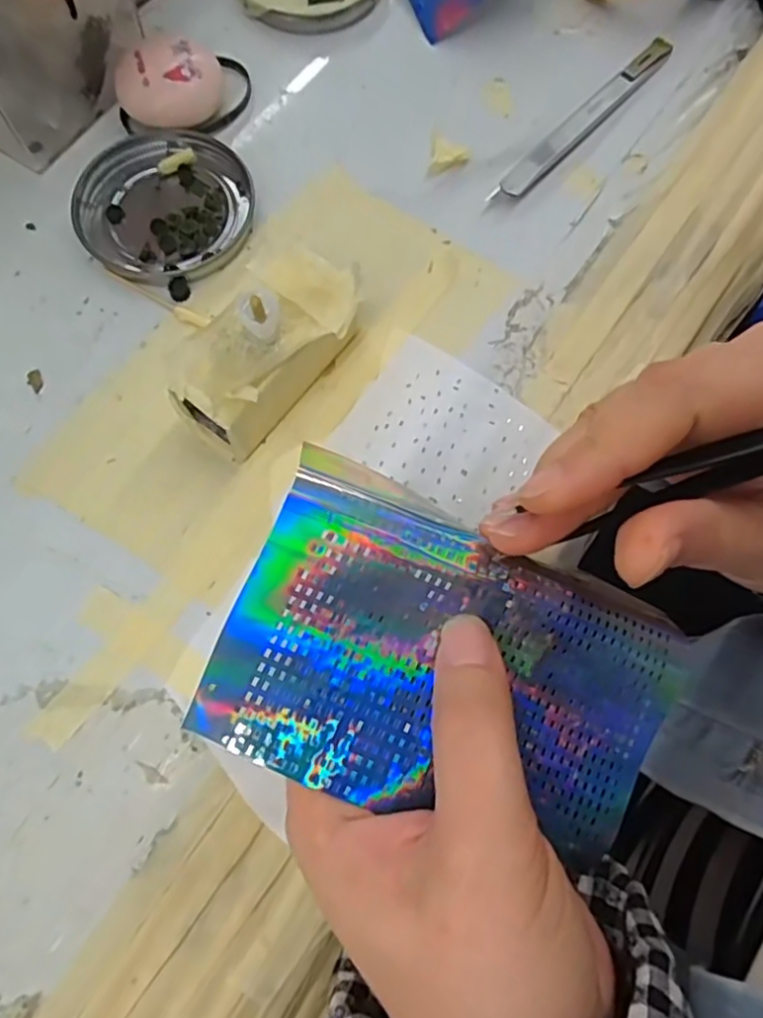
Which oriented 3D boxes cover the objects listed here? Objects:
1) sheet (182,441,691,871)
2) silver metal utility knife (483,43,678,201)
[{"bbox_3d":[0.020,0.044,0.173,0.120,0.010,0.077,24,87,-6],"label":"sheet"},{"bbox_3d":[0.098,-0.190,0.312,0.015,0.009,0.133,41,77,11],"label":"silver metal utility knife"}]

